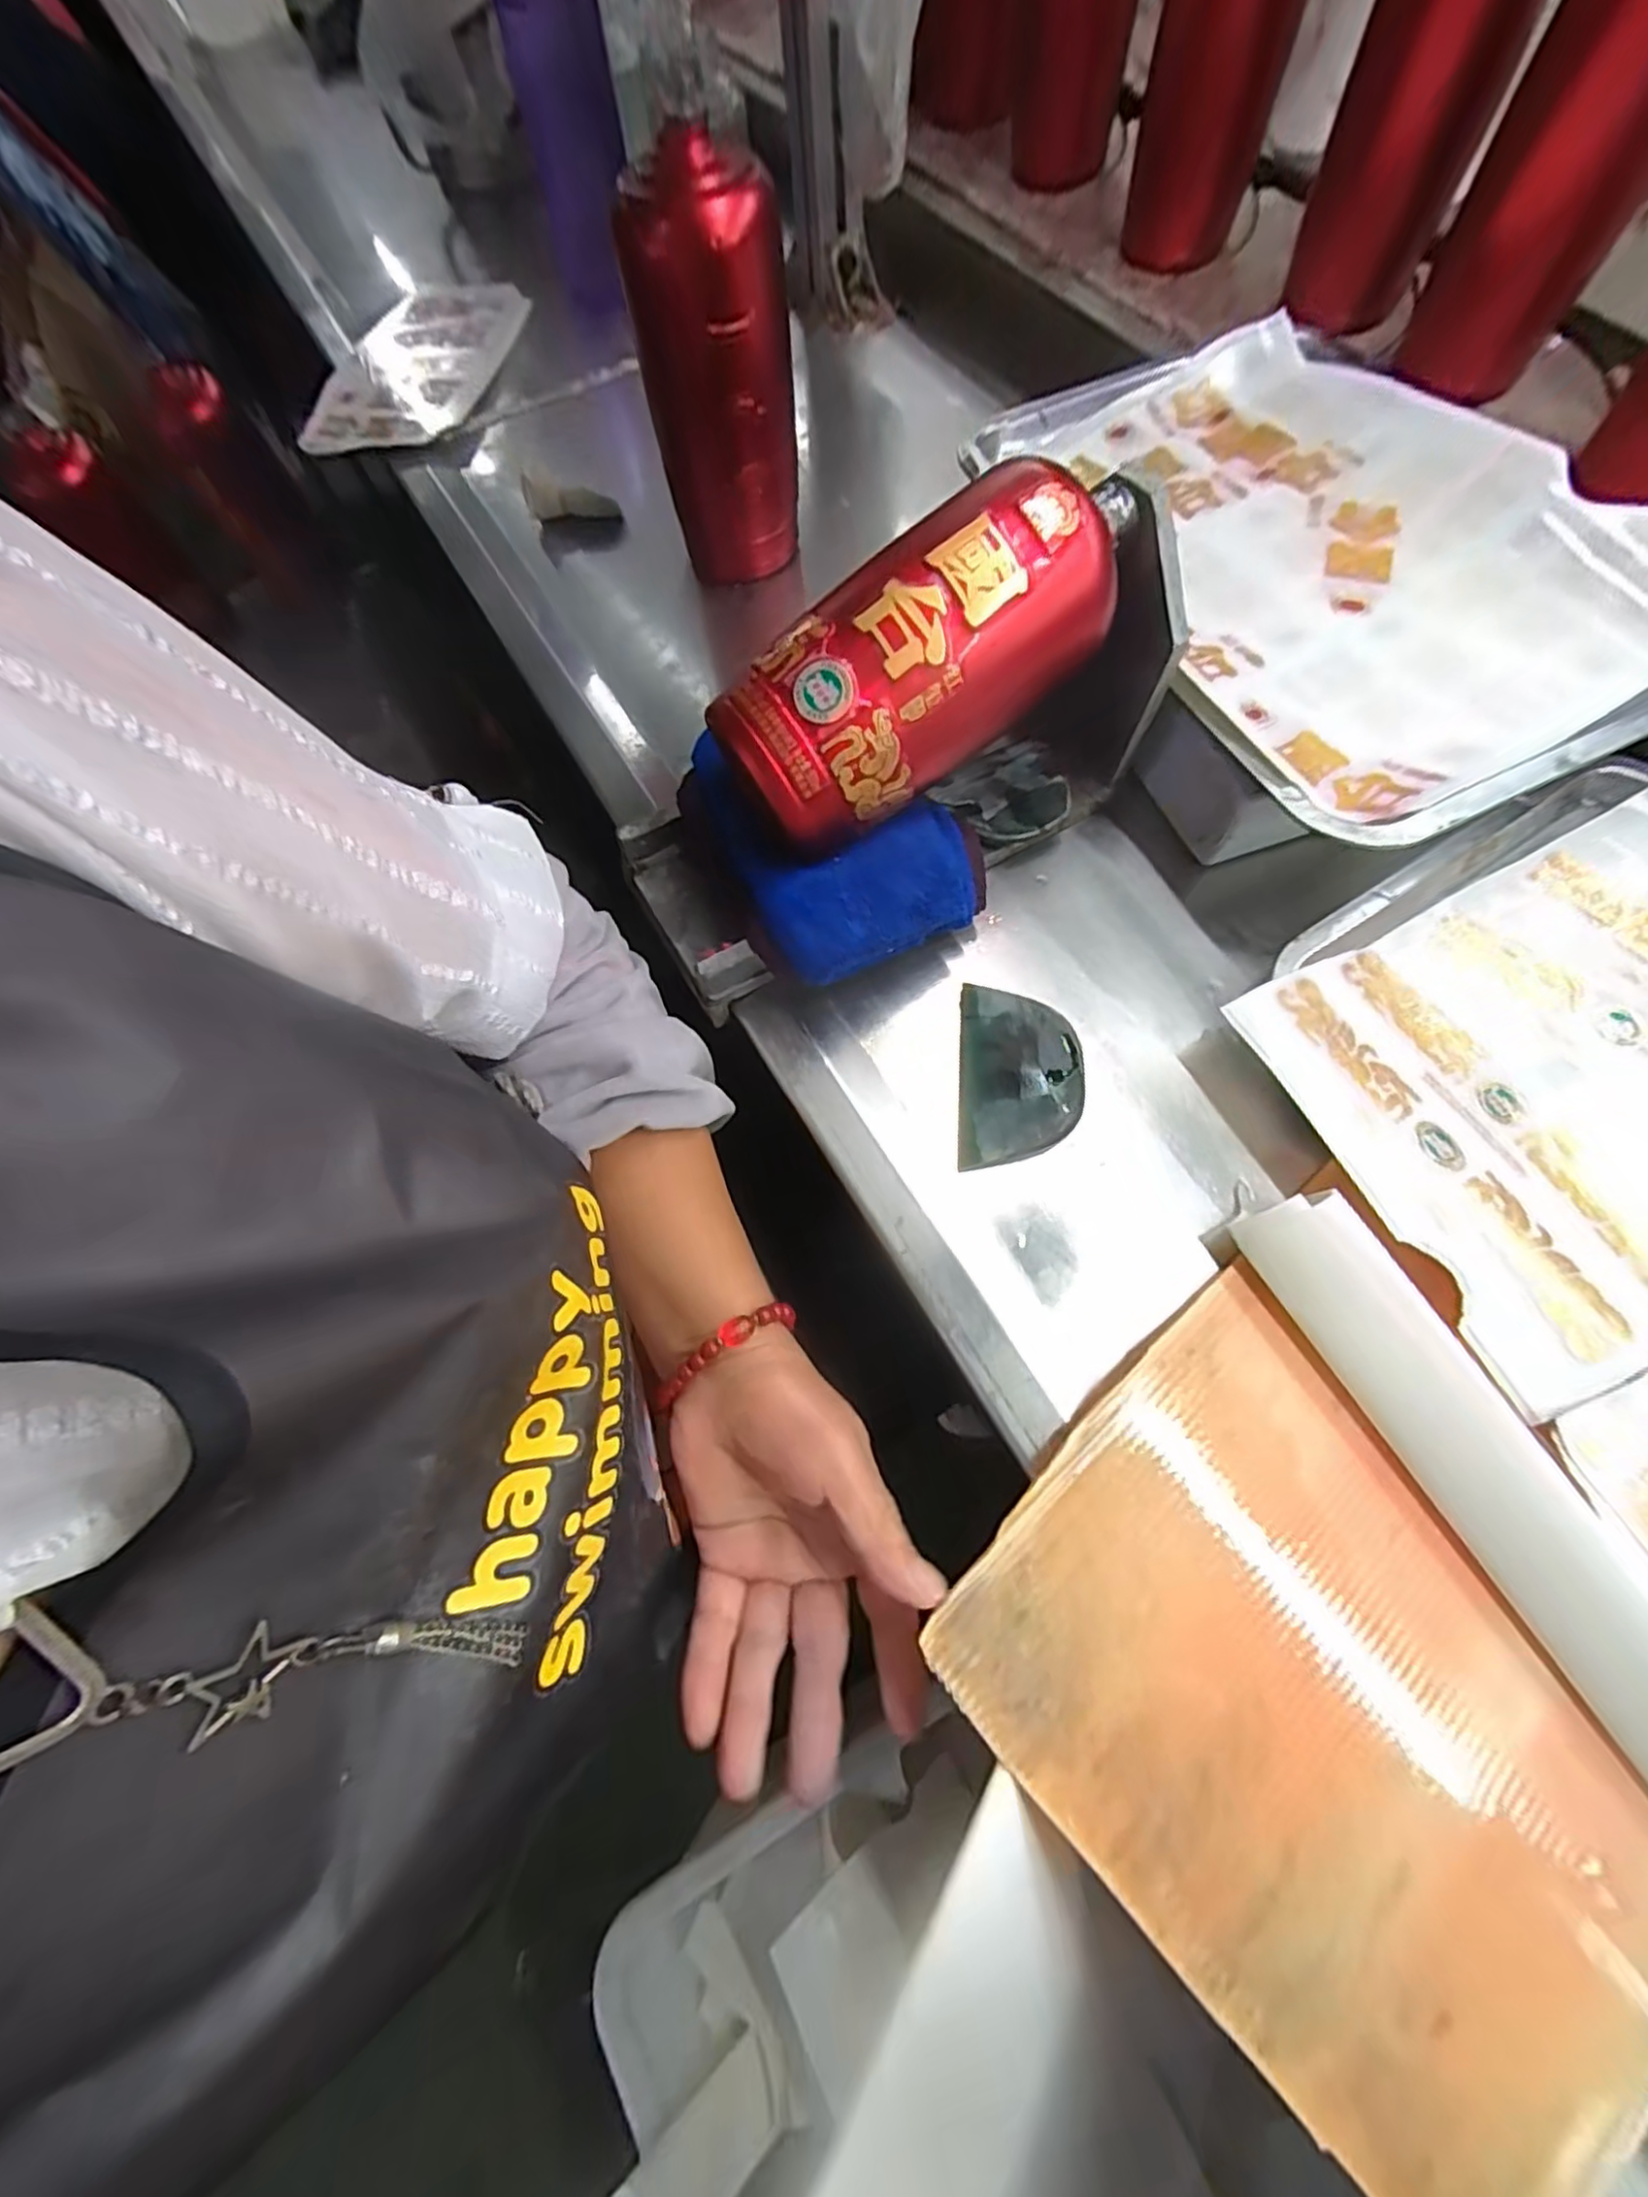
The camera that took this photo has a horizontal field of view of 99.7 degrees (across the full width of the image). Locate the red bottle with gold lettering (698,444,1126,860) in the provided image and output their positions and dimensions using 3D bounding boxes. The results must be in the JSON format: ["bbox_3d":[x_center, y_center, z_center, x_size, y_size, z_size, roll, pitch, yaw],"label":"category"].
[{"bbox_3d":[0.047,-0.183,0.281,0.191,0.066,0.065,-36,75,5],"label":"red bottle with gold lettering"}]

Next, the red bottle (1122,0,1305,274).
[{"bbox_3d":[0.263,-0.690,0.467,0.069,0.166,0.064,-21,71,-2],"label":"red bottle"}]

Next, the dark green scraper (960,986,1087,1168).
[{"bbox_3d":[0.091,-0.010,0.324,0.053,0.011,0.084,4,72,6],"label":"dark green scraper"}]

